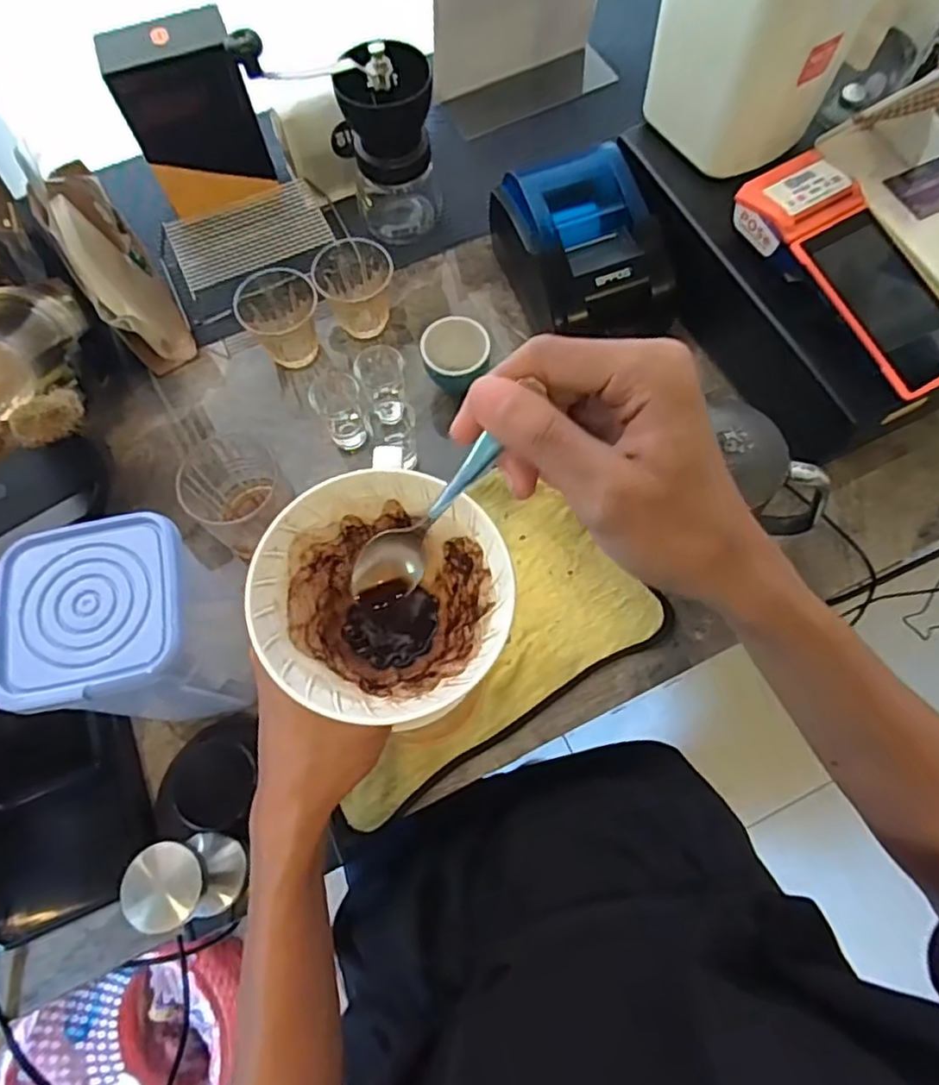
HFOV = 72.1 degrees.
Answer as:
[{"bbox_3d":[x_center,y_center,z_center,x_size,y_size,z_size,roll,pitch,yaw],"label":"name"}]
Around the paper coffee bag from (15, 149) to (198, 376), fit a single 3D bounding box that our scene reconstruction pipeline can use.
[{"bbox_3d":[-0.336,-0.256,0.615,0.065,0.193,0.068,-32,30,-10],"label":"paper coffee bag"}]

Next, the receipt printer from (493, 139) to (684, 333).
[{"bbox_3d":[0.114,-0.282,0.620,0.140,0.094,0.166,-19,70,-6],"label":"receipt printer"}]

